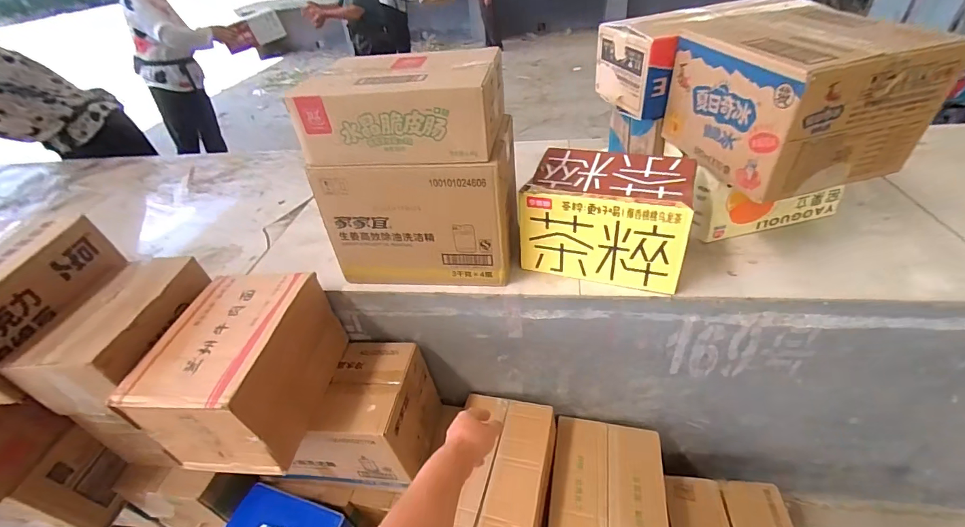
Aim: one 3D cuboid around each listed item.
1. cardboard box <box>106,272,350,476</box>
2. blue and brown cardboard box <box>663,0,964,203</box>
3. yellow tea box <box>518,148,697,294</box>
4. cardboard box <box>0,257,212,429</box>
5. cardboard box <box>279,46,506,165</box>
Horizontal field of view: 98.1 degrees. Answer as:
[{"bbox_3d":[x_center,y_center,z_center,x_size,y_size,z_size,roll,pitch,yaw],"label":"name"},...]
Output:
[{"bbox_3d":[-0.483,0.201,0.861,0.266,0.218,0.326,3,40,7],"label":"cardboard box"},{"bbox_3d":[0.583,-0.341,0.838,0.302,0.233,0.393,-10,40,-8],"label":"blue and brown cardboard box"},{"bbox_3d":[0.264,-0.108,0.902,0.318,0.187,0.222,14,43,19],"label":"yellow tea box"},{"bbox_3d":[-0.729,0.148,0.876,0.209,0.176,0.293,0,40,4],"label":"cardboard box"},{"bbox_3d":[-0.145,-0.306,0.803,0.349,0.137,0.234,4,40,9],"label":"cardboard box"}]

